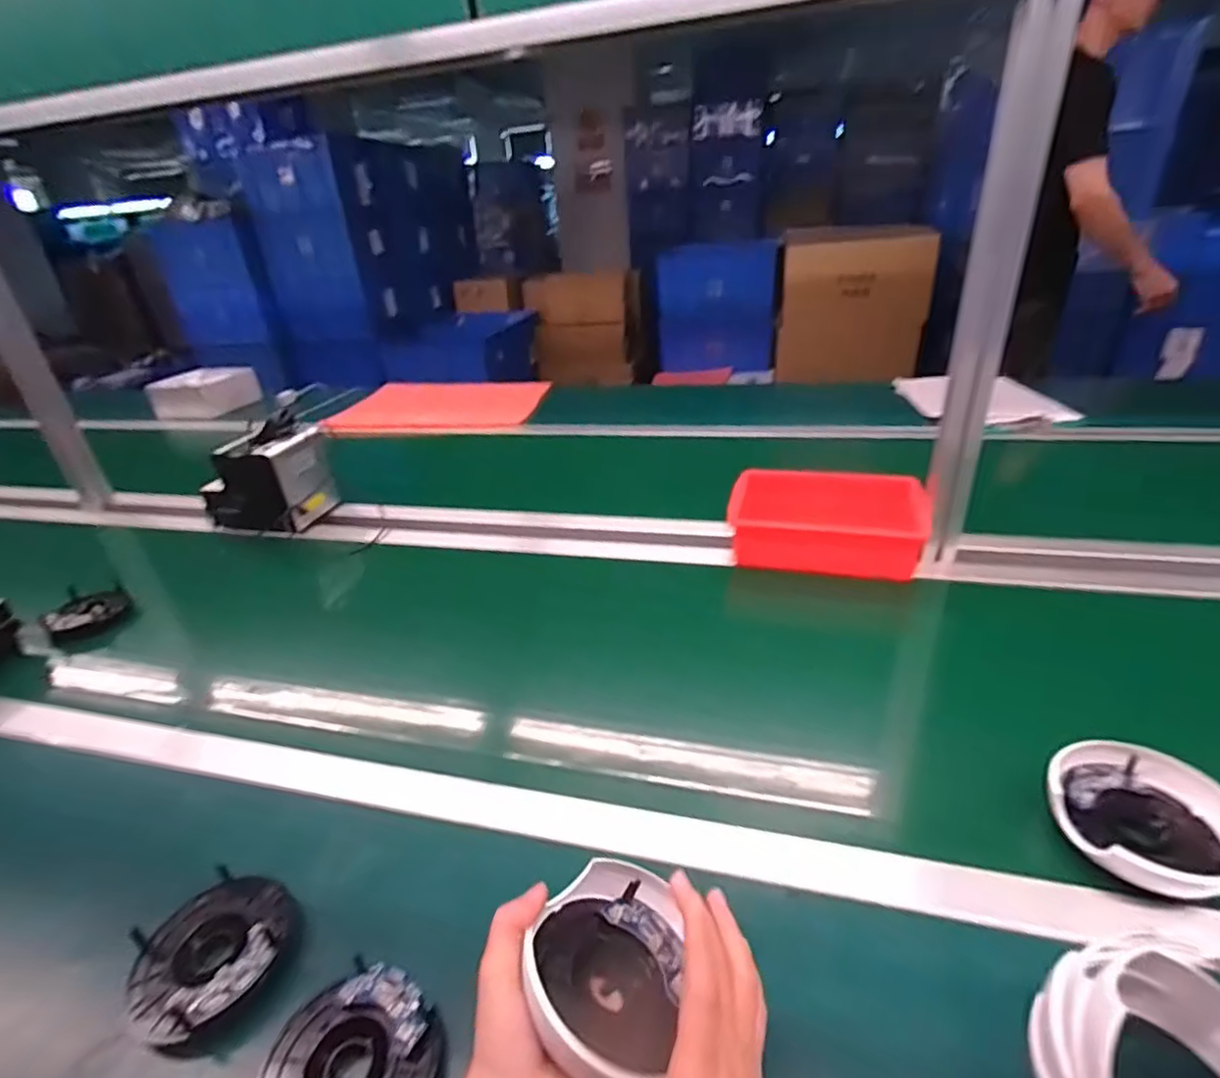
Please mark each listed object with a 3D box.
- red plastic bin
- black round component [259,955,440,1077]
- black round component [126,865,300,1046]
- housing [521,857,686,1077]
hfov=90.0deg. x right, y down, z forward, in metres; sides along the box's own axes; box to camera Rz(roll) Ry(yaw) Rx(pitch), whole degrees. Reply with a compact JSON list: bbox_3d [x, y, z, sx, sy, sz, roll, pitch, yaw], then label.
[{"bbox_3d":[0.295,-0.029,0.845,0.250,0.092,0.154,6,31,19],"label":"red plastic bin"},{"bbox_3d":[-0.153,0.311,0.357,0.102,0.022,0.095,19,37,37],"label":"black round component"},{"bbox_3d":[-0.280,0.283,0.427,0.109,0.027,0.101,-4,29,2],"label":"black round component"},{"bbox_3d":[-0.002,0.263,0.374,0.090,0.055,0.106,28,56,8],"label":"housing"}]

